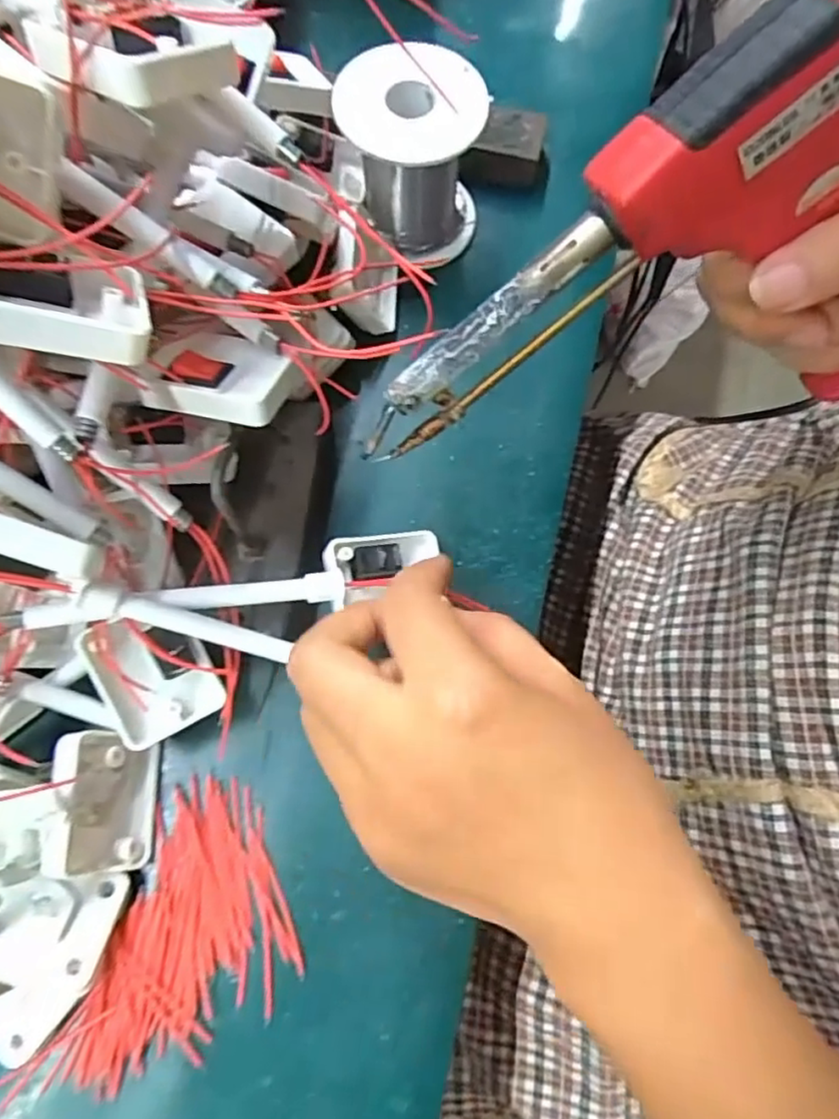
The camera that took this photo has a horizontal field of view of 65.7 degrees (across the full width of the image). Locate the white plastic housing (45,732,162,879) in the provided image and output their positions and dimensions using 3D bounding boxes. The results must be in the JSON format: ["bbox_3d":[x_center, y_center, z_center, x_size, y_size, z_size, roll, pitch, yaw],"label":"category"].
[{"bbox_3d":[-0.113,0.087,0.235,0.012,0.041,0.046,-15,68,26],"label":"white plastic housing"}]

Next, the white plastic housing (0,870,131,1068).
[{"bbox_3d":[-0.133,0.136,0.220,0.046,0.026,0.058,12,74,3],"label":"white plastic housing"}]

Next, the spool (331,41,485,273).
[{"bbox_3d":[-0.004,-0.184,0.304,0.064,0.072,0.062,-1,74,-1],"label":"spool"}]

